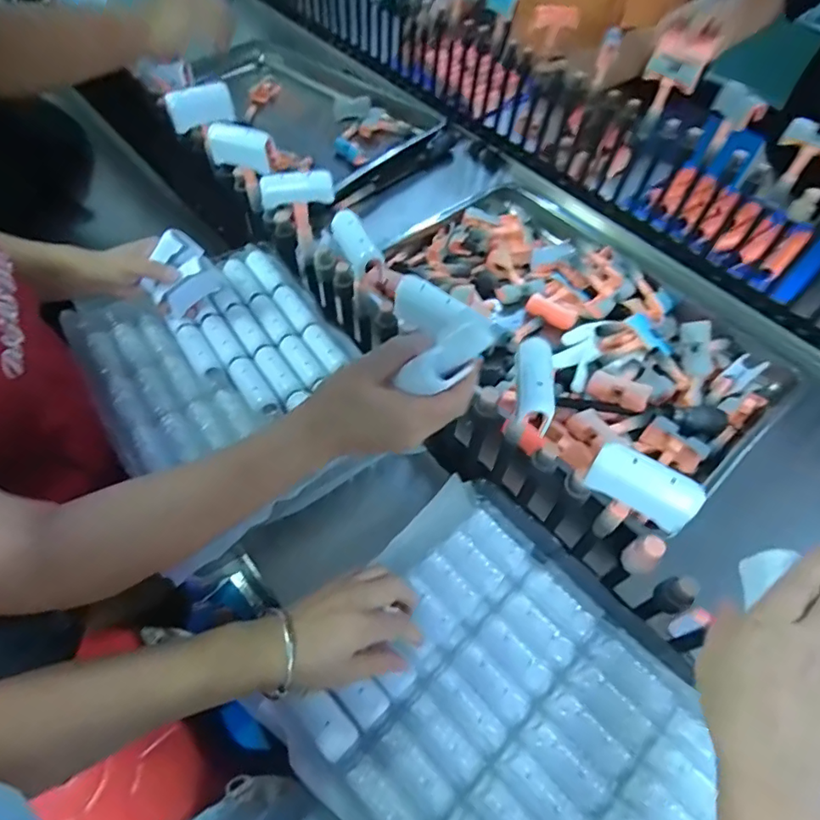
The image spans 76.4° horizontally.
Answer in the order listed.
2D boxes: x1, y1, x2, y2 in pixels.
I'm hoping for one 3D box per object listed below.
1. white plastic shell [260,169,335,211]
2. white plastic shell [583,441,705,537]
[{"bbox_3d":[-0.123,-0.239,0.565,0.079,0.036,0.020,-8,57,-8],"label":"white plastic shell"},{"bbox_3d":[0.173,0.055,0.385,0.074,0.044,0.022,31,32,18],"label":"white plastic shell"}]

